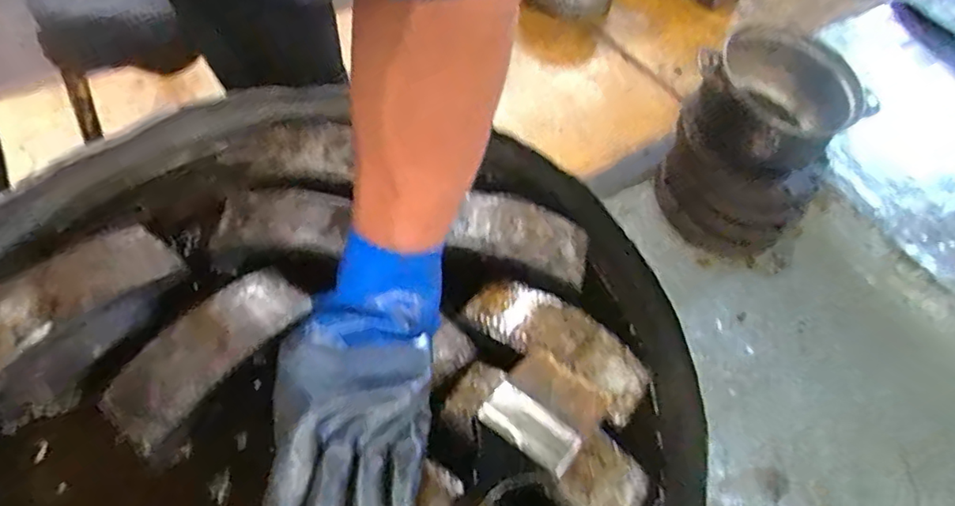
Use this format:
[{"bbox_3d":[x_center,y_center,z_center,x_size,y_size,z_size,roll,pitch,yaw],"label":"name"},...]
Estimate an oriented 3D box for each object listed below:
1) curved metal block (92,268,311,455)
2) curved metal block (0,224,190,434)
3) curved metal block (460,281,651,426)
[{"bbox_3d":[-0.199,0.069,0.434,0.054,0.024,0.154,34,57,13],"label":"curved metal block"},{"bbox_3d":[-0.306,0.047,0.442,0.069,0.070,0.160,29,54,17],"label":"curved metal block"},{"bbox_3d":[0.065,0.069,0.473,0.158,0.029,0.062,38,58,15],"label":"curved metal block"}]

